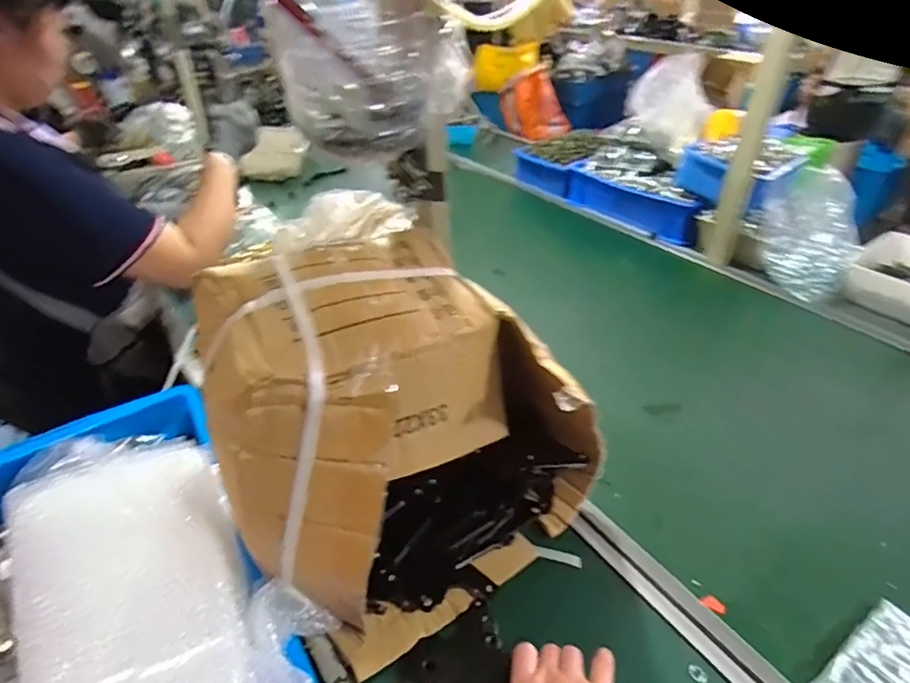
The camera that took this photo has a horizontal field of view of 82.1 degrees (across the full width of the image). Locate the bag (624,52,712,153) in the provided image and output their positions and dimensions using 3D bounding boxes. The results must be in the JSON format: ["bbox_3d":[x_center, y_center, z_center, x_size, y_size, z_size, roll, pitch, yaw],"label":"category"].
[{"bbox_3d":[0.461,-0.510,1.122,0.162,0.153,0.070,13,39,19],"label":"bag"}]

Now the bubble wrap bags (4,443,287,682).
[{"bbox_3d":[-0.254,0.224,0.423,0.184,0.051,0.319,-20,61,-23],"label":"bubble wrap bags"}]

